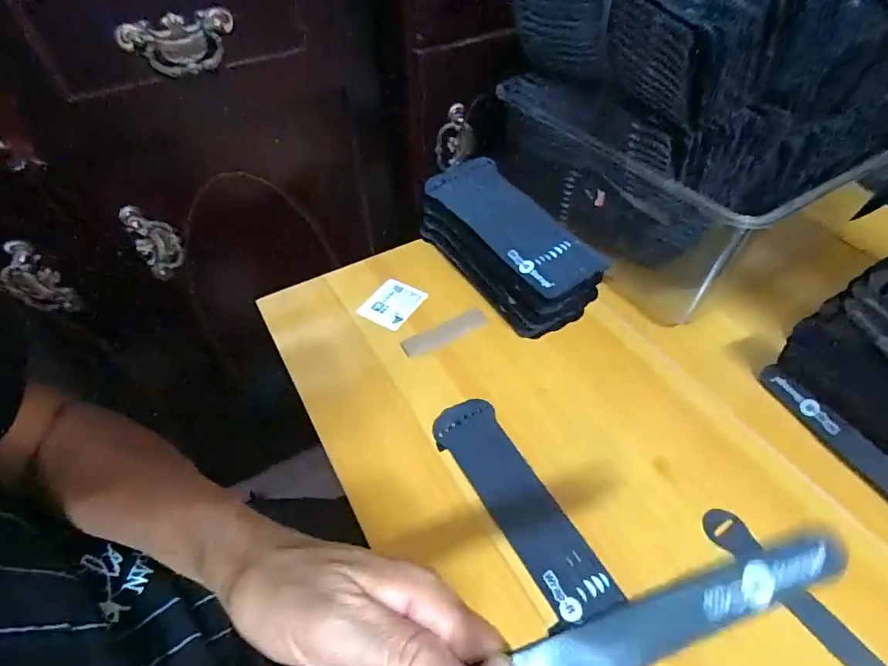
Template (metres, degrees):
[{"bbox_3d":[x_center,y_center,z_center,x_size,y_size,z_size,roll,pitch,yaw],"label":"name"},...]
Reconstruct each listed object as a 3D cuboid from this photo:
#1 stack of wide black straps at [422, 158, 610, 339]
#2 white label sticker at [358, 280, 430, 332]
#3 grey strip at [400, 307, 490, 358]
[{"bbox_3d":[0.063,-0.091,0.491,0.092,0.069,0.214,-27,54,-19],"label":"stack of wide black straps"},{"bbox_3d":[-0.053,-0.030,0.493,0.050,0.005,0.060,29,61,16],"label":"white label sticker"},{"bbox_3d":[0.001,0.000,0.459,0.087,0.004,0.023,-24,53,-17],"label":"grey strip"}]

